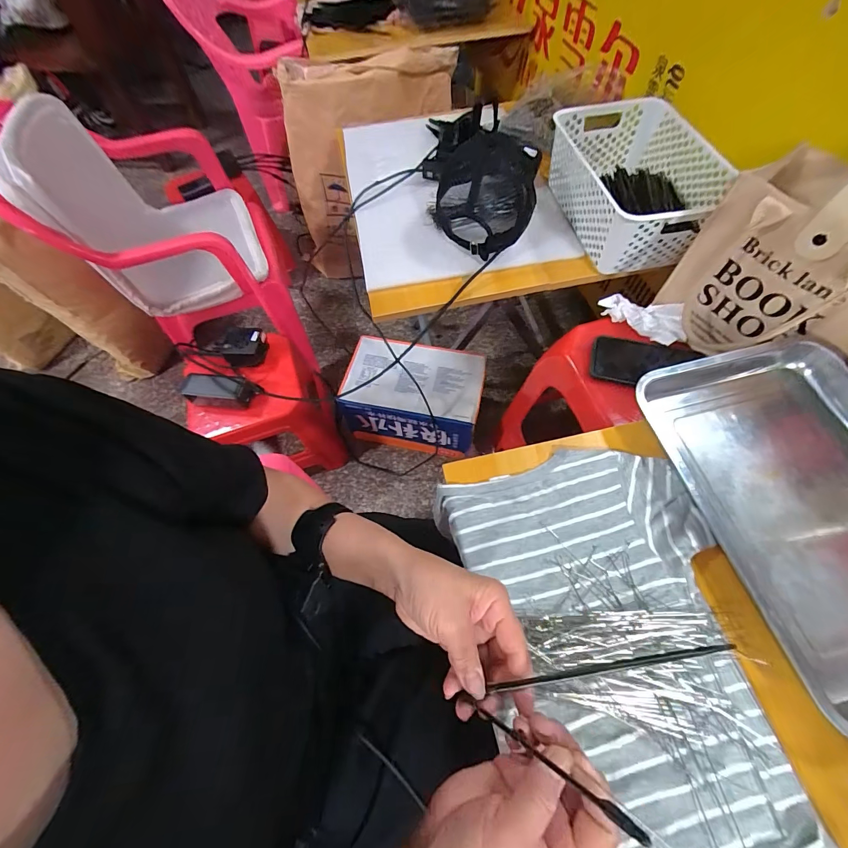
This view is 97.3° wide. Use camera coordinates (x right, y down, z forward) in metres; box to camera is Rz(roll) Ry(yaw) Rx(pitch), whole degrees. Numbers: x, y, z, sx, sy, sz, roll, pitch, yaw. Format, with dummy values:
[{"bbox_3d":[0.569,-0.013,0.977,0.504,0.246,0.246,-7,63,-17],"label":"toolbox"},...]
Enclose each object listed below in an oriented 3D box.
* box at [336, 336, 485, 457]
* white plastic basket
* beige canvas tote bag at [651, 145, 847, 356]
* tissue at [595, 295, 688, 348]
[{"bbox_3d":[-0.023,-0.064,0.975,0.321,0.201,0.209,12,65,9],"label":"box"},{"bbox_3d":[0.350,-0.399,0.626,0.208,0.106,0.316,-9,63,-2],"label":"white plastic basket"},{"bbox_3d":[0.461,-0.193,0.453,0.144,0.220,0.222,-23,64,-8],"label":"beige canvas tote bag"},{"bbox_3d":[0.349,-0.172,0.587,0.128,0.036,0.069,36,70,19],"label":"tissue"}]

